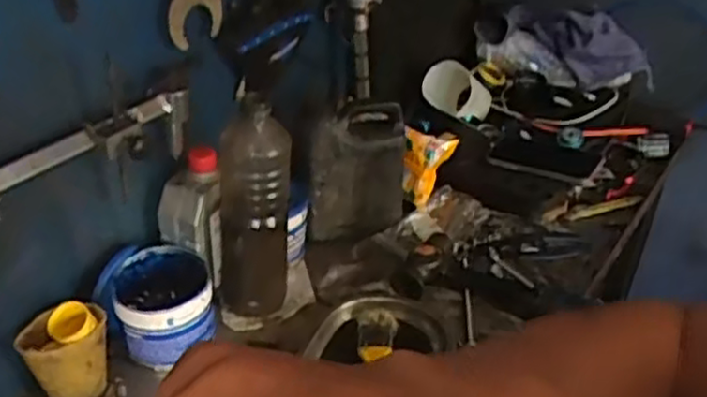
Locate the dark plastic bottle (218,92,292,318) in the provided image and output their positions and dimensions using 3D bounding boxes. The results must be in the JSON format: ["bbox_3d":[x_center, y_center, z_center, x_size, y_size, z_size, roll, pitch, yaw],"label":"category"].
[{"bbox_3d":[-0.109,0.011,0.795,0.068,0.259,0.070,21,40,27],"label":"dark plastic bottle"}]

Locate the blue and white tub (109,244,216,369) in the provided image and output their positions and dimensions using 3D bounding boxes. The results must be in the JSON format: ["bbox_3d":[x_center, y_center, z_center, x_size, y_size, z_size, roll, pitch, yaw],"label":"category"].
[{"bbox_3d":[-0.204,0.118,0.793,0.101,0.083,0.099,-6,35,-9],"label":"blue and white tub"}]

